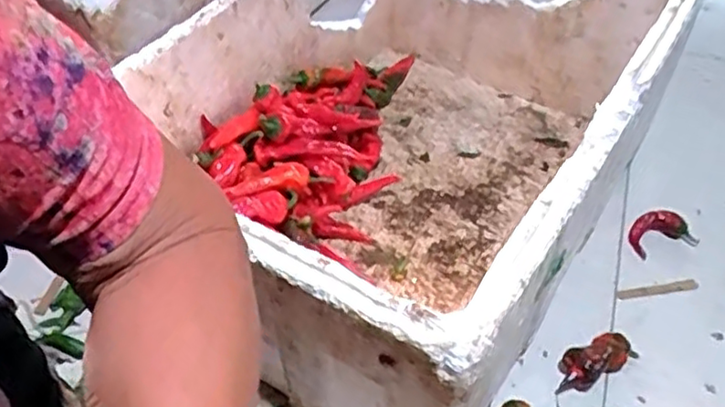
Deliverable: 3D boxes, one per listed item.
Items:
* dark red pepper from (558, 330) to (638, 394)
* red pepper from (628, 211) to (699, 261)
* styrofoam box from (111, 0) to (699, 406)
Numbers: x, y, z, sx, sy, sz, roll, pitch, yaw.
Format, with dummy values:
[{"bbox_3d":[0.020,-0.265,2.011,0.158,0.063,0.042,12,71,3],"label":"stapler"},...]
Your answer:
[{"bbox_3d":[0.240,0.162,0.684,0.101,0.042,0.039,-23,51,-19],"label":"dark red pepper"},{"bbox_3d":[0.364,0.035,0.816,0.085,0.034,0.047,-13,49,-10],"label":"red pepper"},{"bbox_3d":[0.049,-0.082,0.748,0.435,0.240,0.625,25,53,22],"label":"styrofoam box"}]

